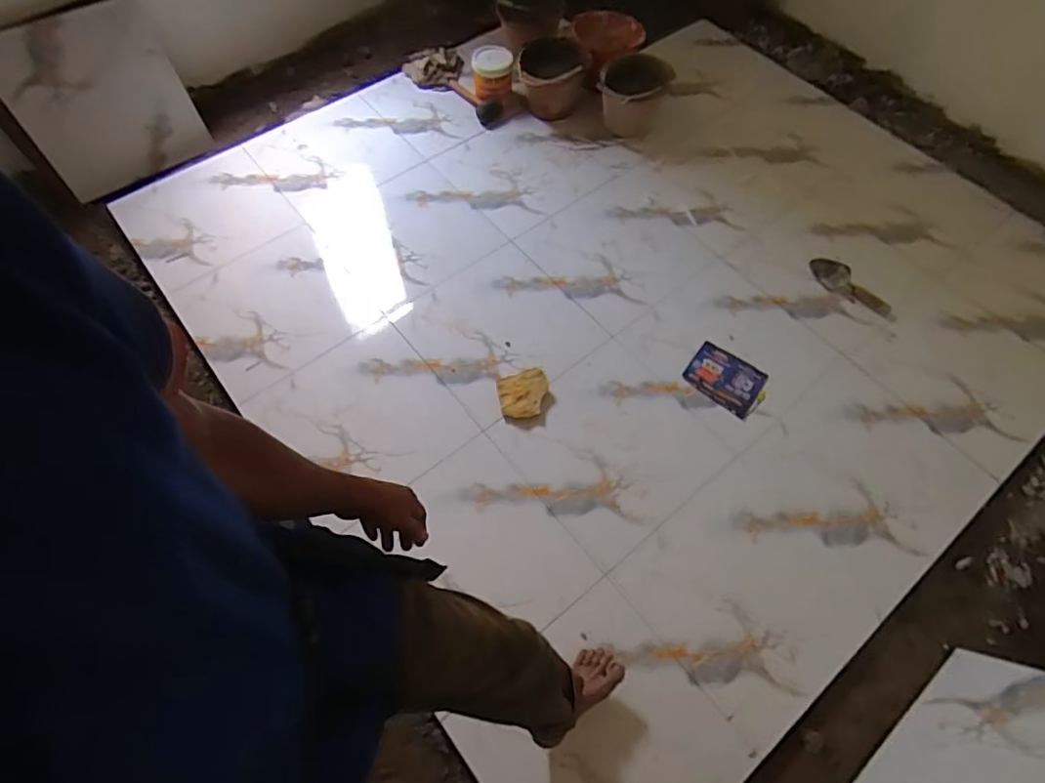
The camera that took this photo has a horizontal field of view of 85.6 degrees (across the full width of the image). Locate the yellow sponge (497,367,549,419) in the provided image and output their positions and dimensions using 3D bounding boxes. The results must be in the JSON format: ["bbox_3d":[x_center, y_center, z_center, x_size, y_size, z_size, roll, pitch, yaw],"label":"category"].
[{"bbox_3d":[0.004,0.008,1.580,0.139,0.044,0.135,-6,63,-5],"label":"yellow sponge"}]

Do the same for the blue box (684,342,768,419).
[{"bbox_3d":[0.599,-0.041,1.663,0.215,0.021,0.164,37,67,16],"label":"blue box"}]

